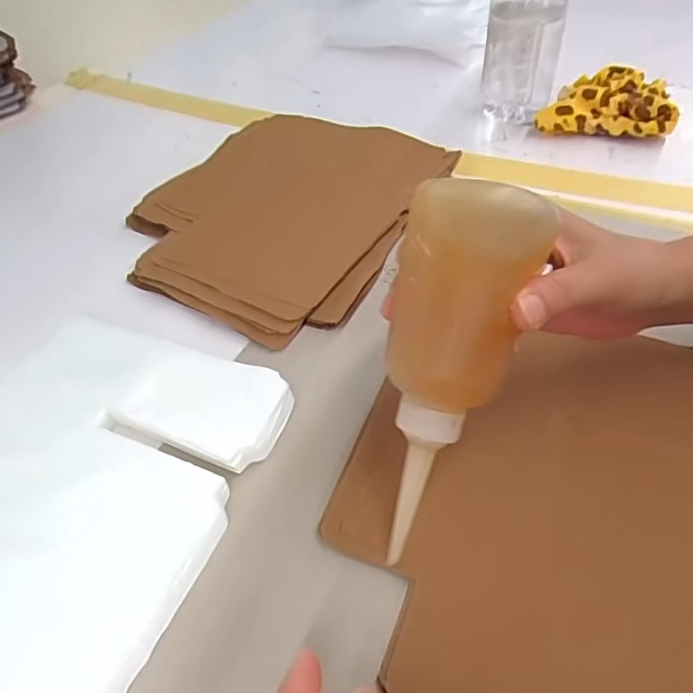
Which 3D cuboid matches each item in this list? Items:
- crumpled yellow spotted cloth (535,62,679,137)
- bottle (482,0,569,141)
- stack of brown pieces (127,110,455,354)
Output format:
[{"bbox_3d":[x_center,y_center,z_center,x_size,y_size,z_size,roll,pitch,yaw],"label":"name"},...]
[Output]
[{"bbox_3d":[0.248,-0.229,0.521,0.114,0.050,0.053,15,51,16],"label":"crumpled yellow spotted cloth"},{"bbox_3d":[0.165,-0.292,0.514,0.069,0.157,0.073,12,50,13],"label":"bottle"},{"bbox_3d":[-0.051,-0.124,0.471,0.215,0.018,0.271,21,53,23],"label":"stack of brown pieces"}]

